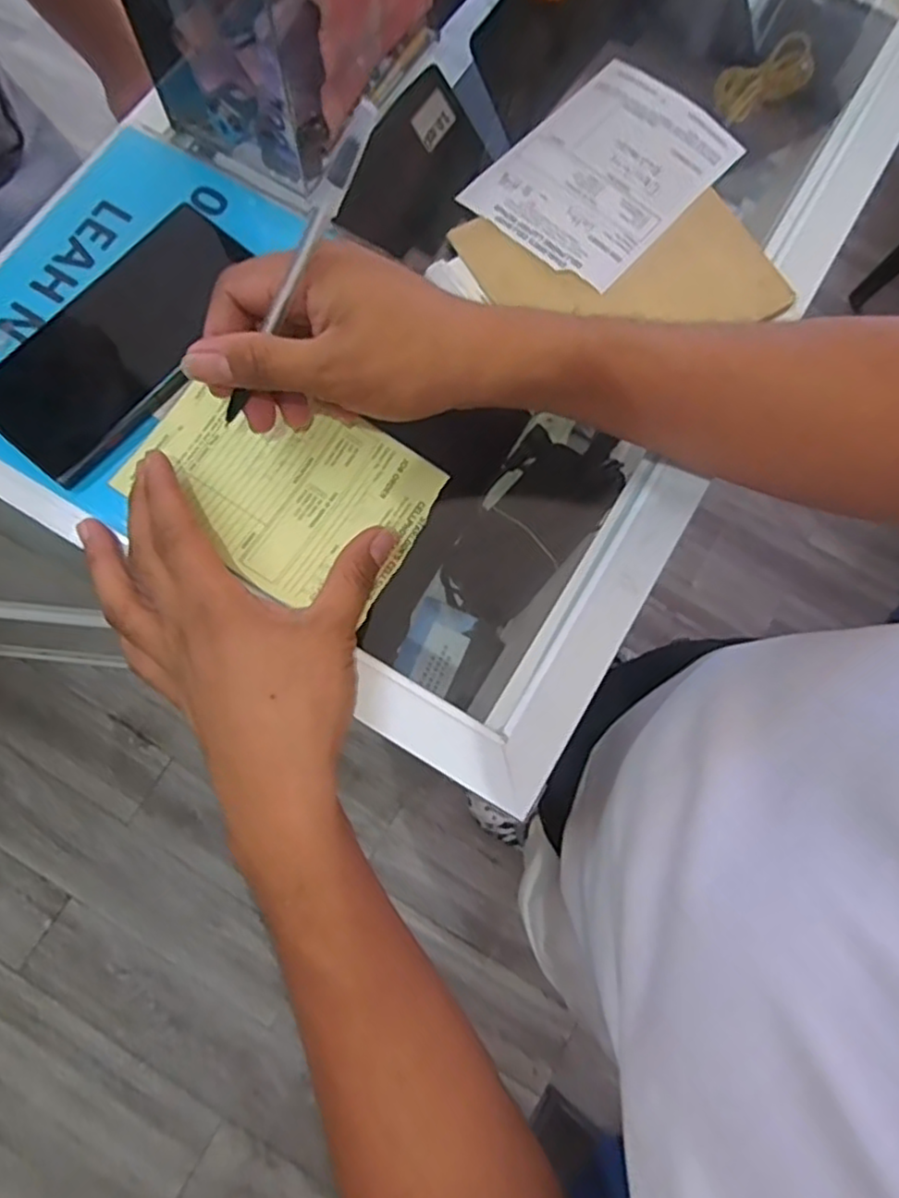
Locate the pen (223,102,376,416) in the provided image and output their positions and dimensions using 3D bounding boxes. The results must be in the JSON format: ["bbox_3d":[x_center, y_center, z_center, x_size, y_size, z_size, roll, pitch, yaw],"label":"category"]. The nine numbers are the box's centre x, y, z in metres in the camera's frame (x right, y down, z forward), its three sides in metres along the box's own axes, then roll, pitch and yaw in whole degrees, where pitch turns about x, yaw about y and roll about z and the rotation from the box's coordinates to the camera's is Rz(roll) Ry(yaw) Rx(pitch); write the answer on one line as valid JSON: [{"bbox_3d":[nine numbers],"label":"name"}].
[{"bbox_3d":[-0.069,-0.132,0.289,0.006,0.152,0.006,52,40,11],"label":"pen"}]

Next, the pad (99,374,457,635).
[{"bbox_3d":[-0.089,-0.060,0.356,0.148,0.008,0.097,29,77,6],"label":"pad"}]

